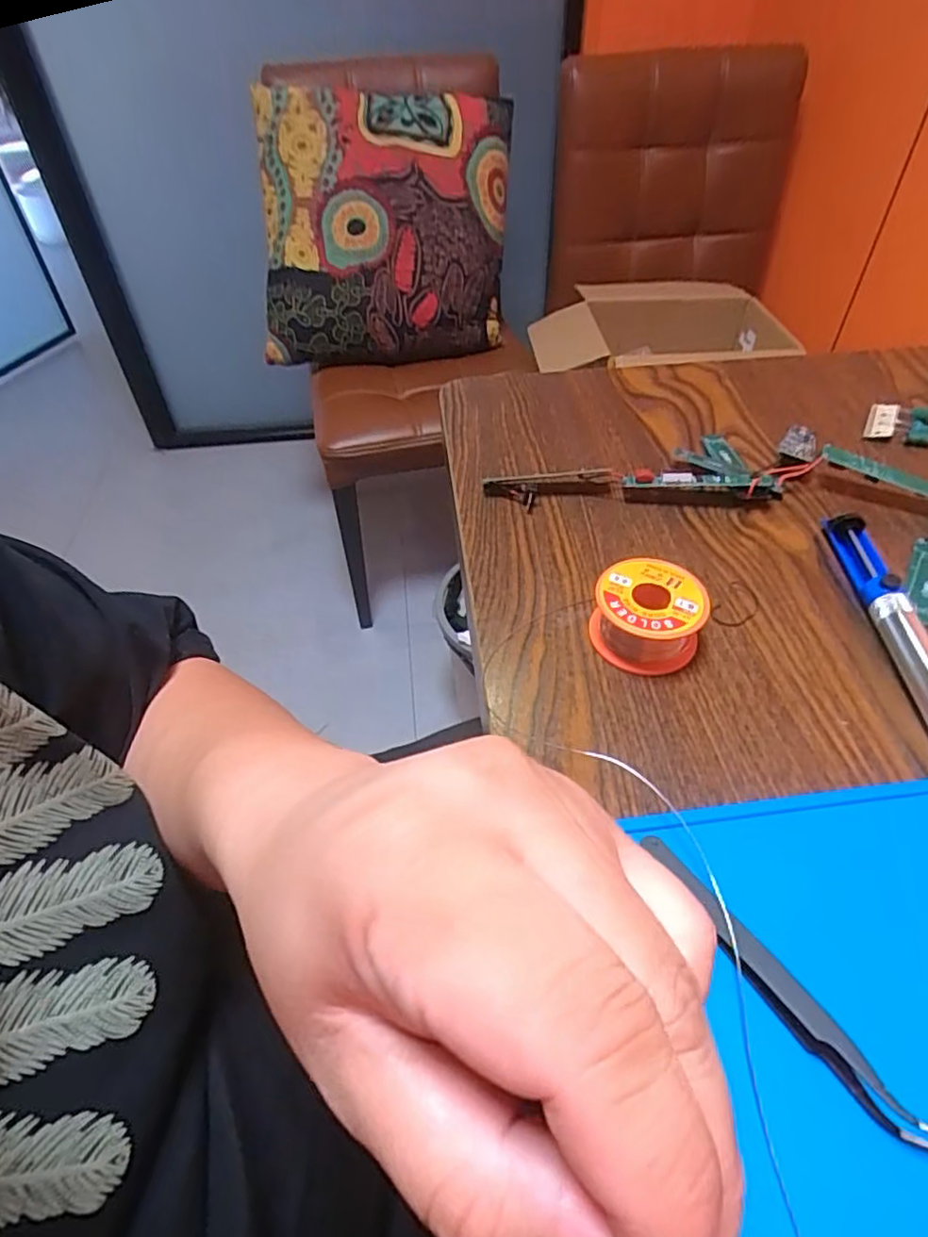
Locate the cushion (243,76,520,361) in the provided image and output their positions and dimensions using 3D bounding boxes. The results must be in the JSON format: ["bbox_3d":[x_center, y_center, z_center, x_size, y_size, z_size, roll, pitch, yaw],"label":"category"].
[{"bbox_3d":[-0.141,-0.646,1.113,0.403,0.368,0.190,3,47,5],"label":"cushion"}]

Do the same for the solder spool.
[{"bbox_3d":[0.092,-0.001,0.330,0.052,0.032,0.051,-1,47,1],"label":"solder spool"}]

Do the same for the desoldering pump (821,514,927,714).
[{"bbox_3d":[0.219,0.007,0.324,0.021,0.022,0.172,1,47,3],"label":"desoldering pump"}]

